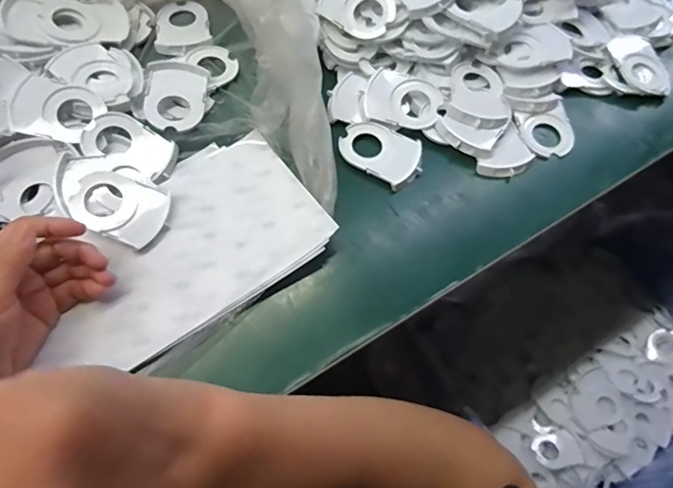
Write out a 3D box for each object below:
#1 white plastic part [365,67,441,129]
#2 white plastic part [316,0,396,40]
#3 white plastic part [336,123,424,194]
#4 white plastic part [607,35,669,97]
[{"bbox_3d":[0.066,-0.143,0.459,0.072,0.015,0.052,15,65,4],"label":"white plastic part"},{"bbox_3d":[0.022,-0.241,0.472,0.073,0.010,0.057,33,94,0],"label":"white plastic part"},{"bbox_3d":[0.043,-0.088,0.444,0.079,0.008,0.055,34,67,12],"label":"white plastic part"},{"bbox_3d":[0.329,-0.195,0.506,0.046,0.013,0.079,-6,65,-6],"label":"white plastic part"}]

